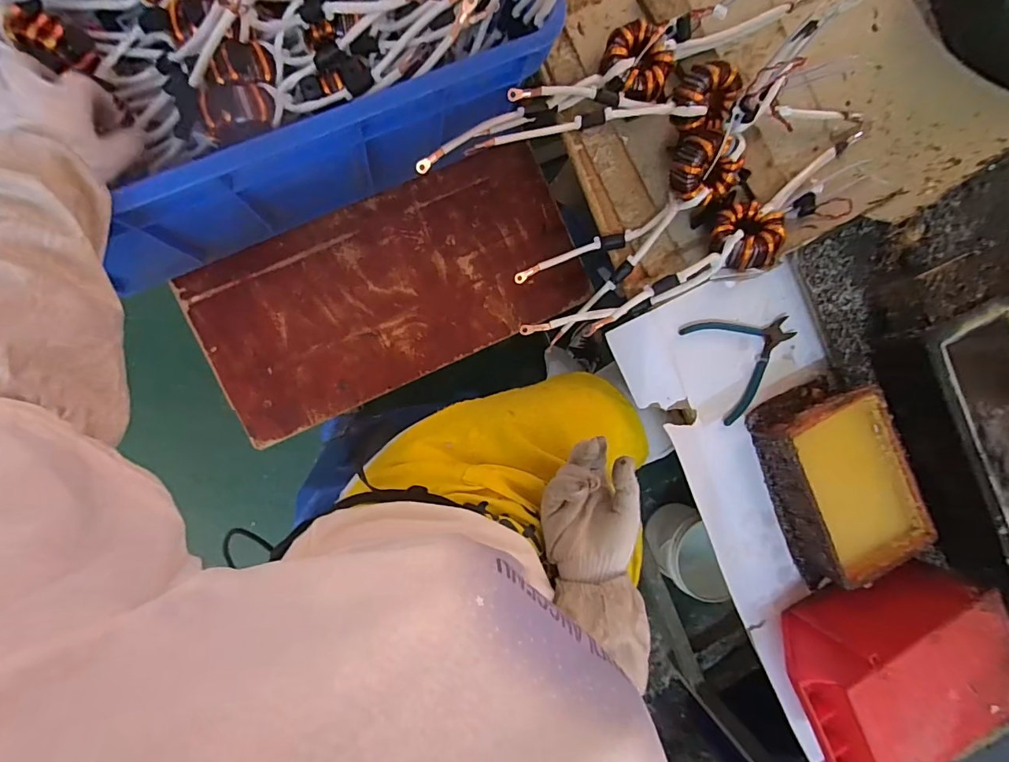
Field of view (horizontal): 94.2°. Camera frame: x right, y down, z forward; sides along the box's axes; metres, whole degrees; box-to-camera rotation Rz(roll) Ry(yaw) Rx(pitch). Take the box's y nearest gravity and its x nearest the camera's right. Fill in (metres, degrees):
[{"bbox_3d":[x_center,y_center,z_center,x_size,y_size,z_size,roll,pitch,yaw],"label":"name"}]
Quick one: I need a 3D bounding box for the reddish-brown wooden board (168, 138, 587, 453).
[{"bbox_3d":[-0.139,-0.119,0.627,0.494,0.013,0.231,-25,93,-8],"label":"reddish-brown wooden board"}]

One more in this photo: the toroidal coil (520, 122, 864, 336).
[{"bbox_3d":[0.264,-0.164,0.563,0.512,0.062,0.089,-29,94,-8],"label":"toroidal coil"}]

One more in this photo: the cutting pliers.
[{"bbox_3d":[0.296,-0.037,0.571,0.132,0.014,0.130,-31,94,-8],"label":"cutting pliers"}]

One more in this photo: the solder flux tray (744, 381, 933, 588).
[{"bbox_3d":[0.394,0.118,0.555,0.136,0.064,0.224,-22,93,-8],"label":"solder flux tray"}]

